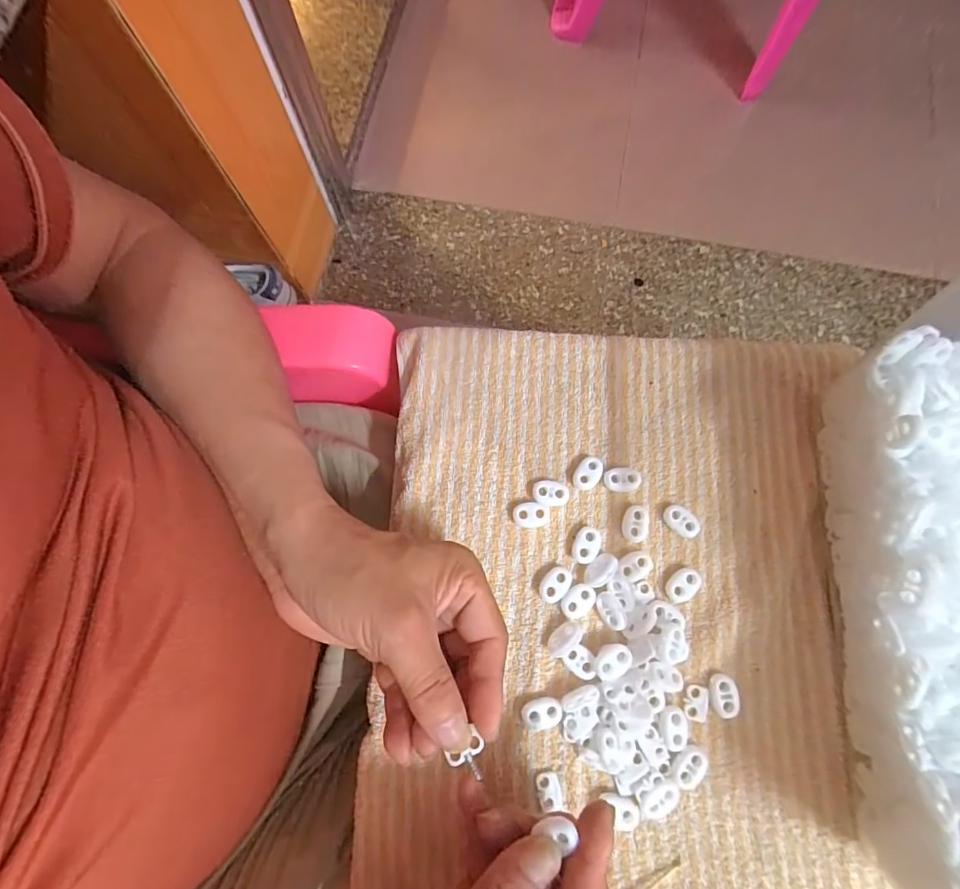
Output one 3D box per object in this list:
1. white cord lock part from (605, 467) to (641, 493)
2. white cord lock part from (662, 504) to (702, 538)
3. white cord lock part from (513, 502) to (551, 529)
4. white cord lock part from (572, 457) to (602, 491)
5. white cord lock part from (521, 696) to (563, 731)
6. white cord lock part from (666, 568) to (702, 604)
[{"bbox_3d":[0.089,0.022,0.304,0.023,0.004,0.015,-8,77,-2],"label":"white cord lock part"},{"bbox_3d":[0.124,0.047,0.298,0.023,0.004,0.015,39,80,8],"label":"white cord lock part"},{"bbox_3d":[0.032,0.043,0.299,0.022,0.004,0.015,-4,77,-1],"label":"white cord lock part"},{"bbox_3d":[0.068,0.018,0.304,0.016,0.004,0.023,40,80,9],"label":"white cord lock part"},{"bbox_3d":[0.034,0.150,0.272,0.023,0.004,0.015,-14,77,-3],"label":"white cord lock part"},{"bbox_3d":[0.120,0.083,0.288,0.023,0.005,0.015,-44,81,-9],"label":"white cord lock part"}]

